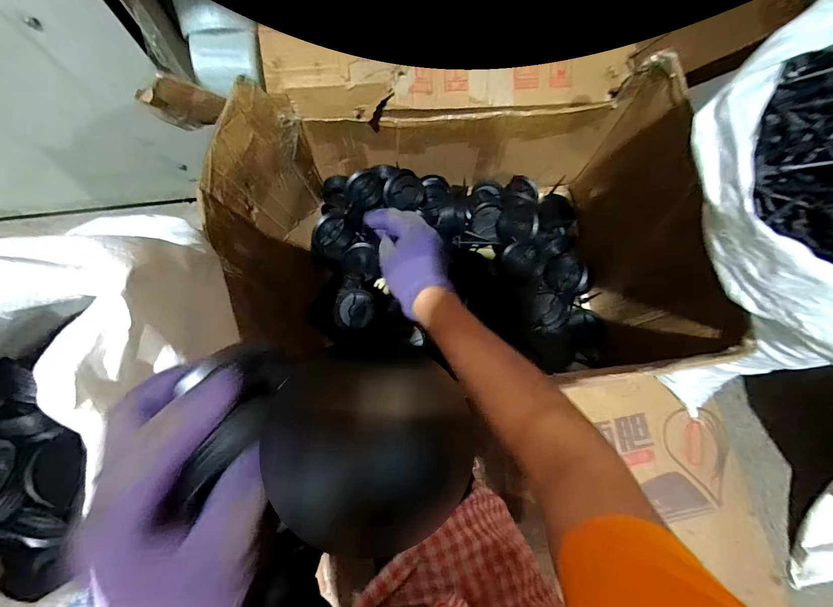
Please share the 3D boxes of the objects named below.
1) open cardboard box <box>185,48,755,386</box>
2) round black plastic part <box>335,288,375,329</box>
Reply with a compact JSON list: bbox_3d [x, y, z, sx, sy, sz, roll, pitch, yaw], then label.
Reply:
[{"bbox_3d":[0.059,-0.106,0.621,0.656,0.312,0.397,-4,78,-2],"label":"open cardboard box"},{"bbox_3d":[-0.113,0.010,0.689,0.067,0.018,0.071,0,78,-1],"label":"round black plastic part"}]

